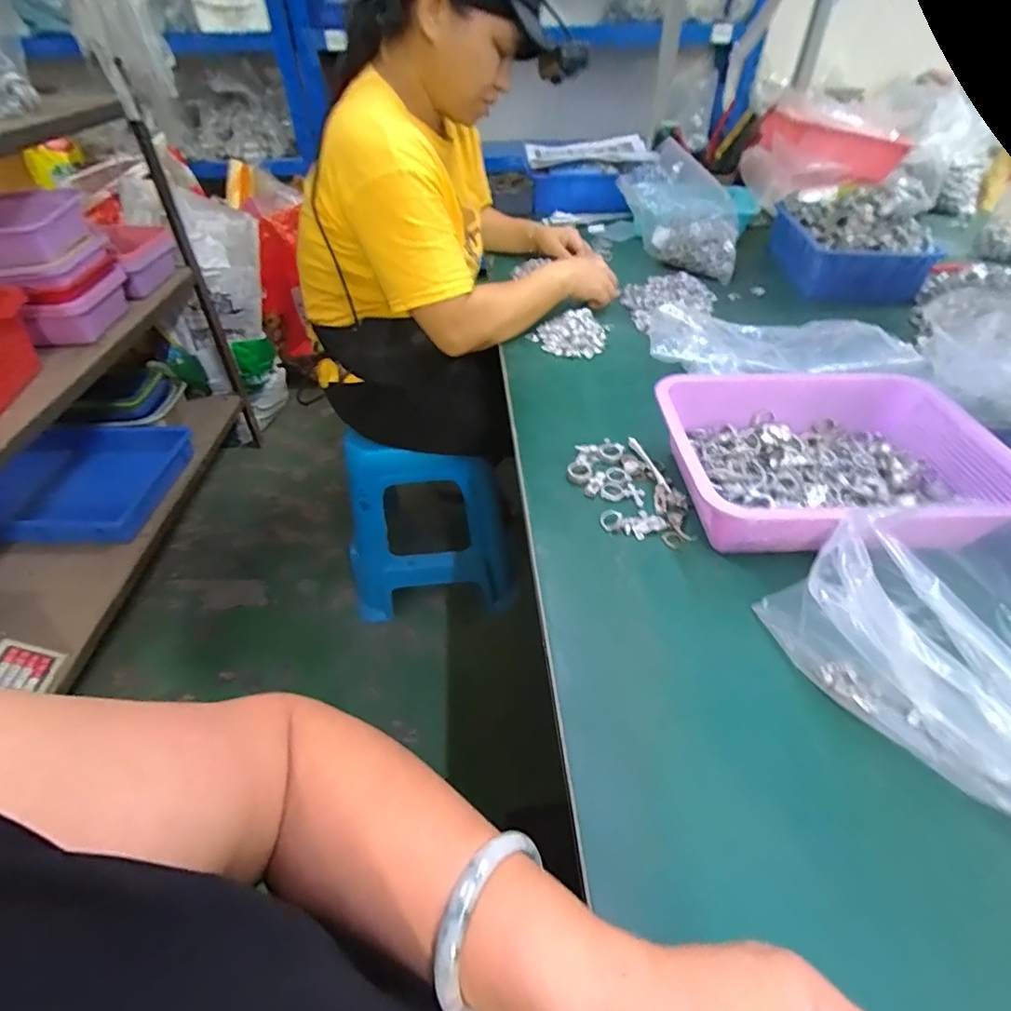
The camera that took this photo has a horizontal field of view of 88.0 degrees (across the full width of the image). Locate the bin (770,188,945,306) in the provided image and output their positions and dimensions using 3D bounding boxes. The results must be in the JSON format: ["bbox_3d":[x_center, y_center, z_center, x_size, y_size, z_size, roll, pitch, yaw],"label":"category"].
[{"bbox_3d":[0.630,-0.491,0.966,0.197,0.122,0.257,4,44,4],"label":"bin"}]

